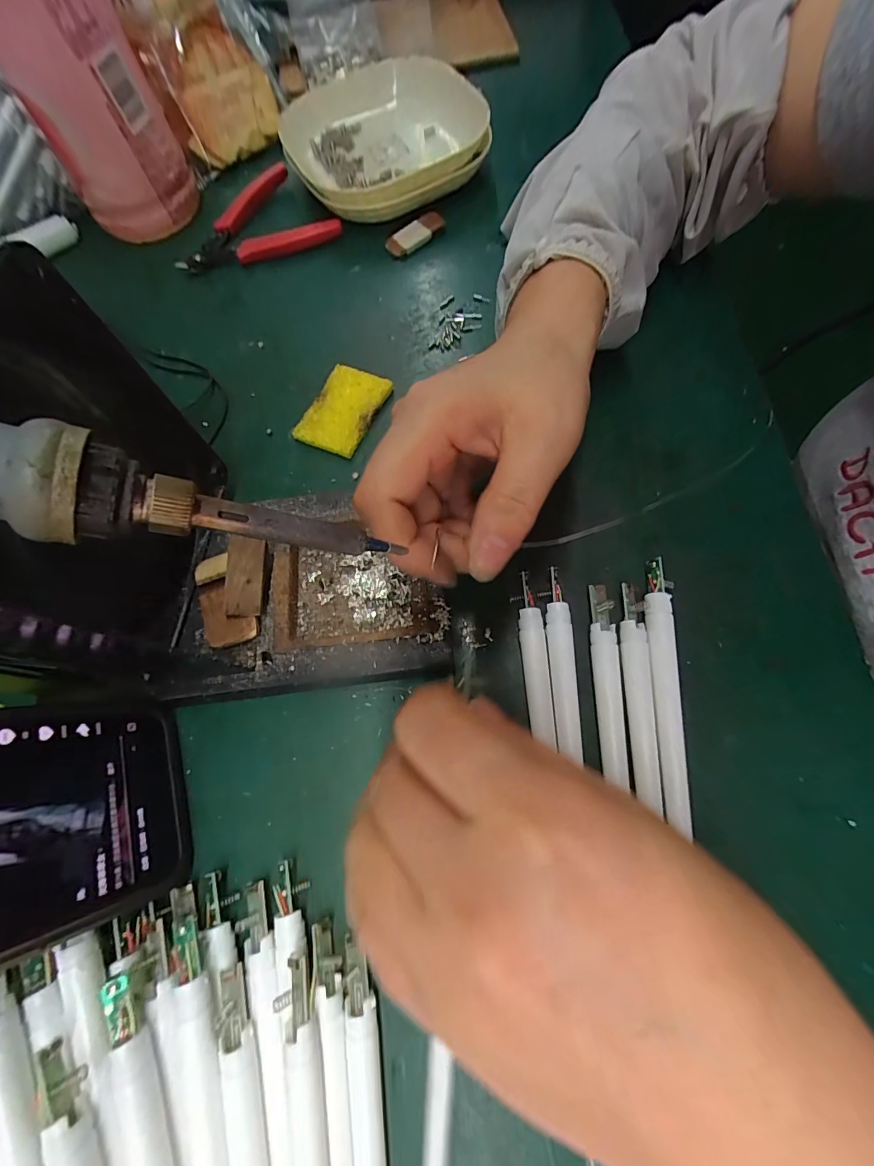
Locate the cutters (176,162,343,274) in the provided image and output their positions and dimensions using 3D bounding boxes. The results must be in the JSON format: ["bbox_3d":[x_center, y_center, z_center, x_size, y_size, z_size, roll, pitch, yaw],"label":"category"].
[{"bbox_3d":[-0.136,-0.256,0.313,0.107,0.020,0.086,-35,71,-10],"label":"cutters"}]

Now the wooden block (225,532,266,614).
[{"bbox_3d":[-0.092,-0.004,0.205,0.019,0.004,0.038,0,80,6],"label":"wooden block"}]

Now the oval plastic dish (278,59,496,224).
[{"bbox_3d":[-0.039,-0.339,0.330,0.149,0.036,0.178,-6,69,1],"label":"oval plastic dish"}]

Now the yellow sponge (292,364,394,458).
[{"bbox_3d":[-0.055,-0.103,0.257,0.038,0.011,0.055,24,73,13],"label":"yellow sponge"}]

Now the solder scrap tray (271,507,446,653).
[{"bbox_3d":[-0.041,-0.004,0.216,0.081,0.012,0.070,-7,69,2],"label":"solder scrap tray"}]

